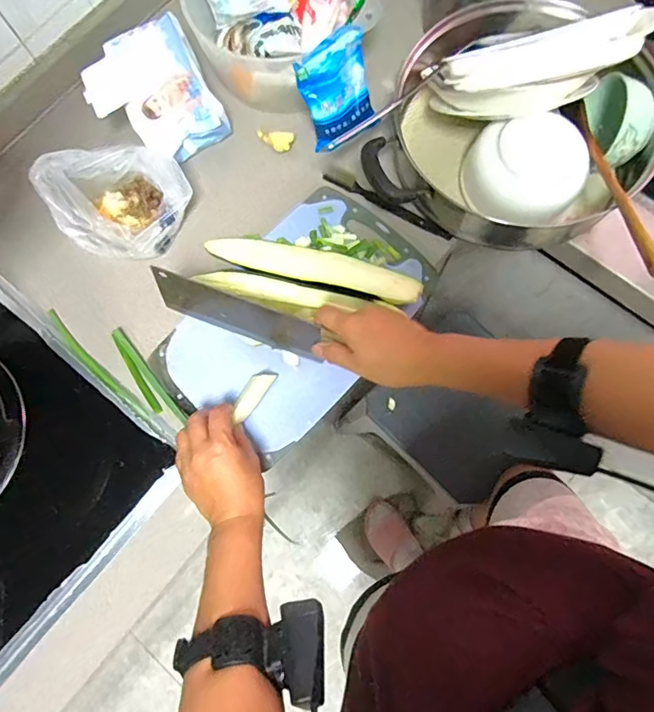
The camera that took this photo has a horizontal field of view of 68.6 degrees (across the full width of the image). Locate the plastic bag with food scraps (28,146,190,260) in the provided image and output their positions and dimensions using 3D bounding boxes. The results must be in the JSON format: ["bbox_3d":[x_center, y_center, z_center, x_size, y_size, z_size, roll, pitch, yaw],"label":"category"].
[{"bbox_3d":[-0.264,-0.193,0.603,0.167,0.074,0.120,8,77,3],"label":"plastic bag with food scraps"}]

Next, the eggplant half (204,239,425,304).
[{"bbox_3d":[-0.019,-0.108,0.599,0.270,0.027,0.047,14,78,5],"label":"eggplant half"}]

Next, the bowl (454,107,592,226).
[{"bbox_3d":[0.246,-0.234,0.592,0.132,0.060,0.130,0,77,2],"label":"bowl"}]

